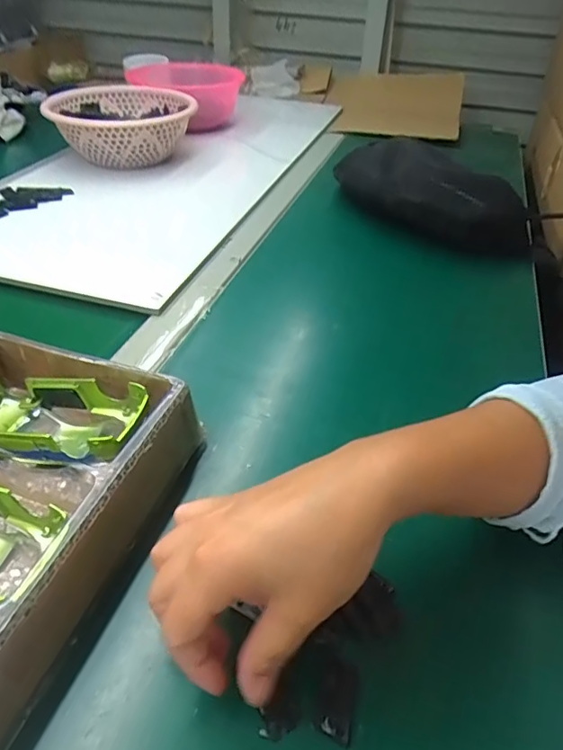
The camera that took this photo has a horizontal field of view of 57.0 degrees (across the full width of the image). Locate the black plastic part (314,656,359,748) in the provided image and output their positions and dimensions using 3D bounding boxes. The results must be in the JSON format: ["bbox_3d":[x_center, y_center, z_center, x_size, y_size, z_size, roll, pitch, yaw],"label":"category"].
[{"bbox_3d":[0.026,0.151,0.244,0.017,0.006,0.036,12,41,10],"label":"black plastic part"}]

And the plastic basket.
[{"bbox_3d":[-0.229,-0.362,0.752,0.189,0.064,0.206,-11,42,-17],"label":"plastic basket"}]

